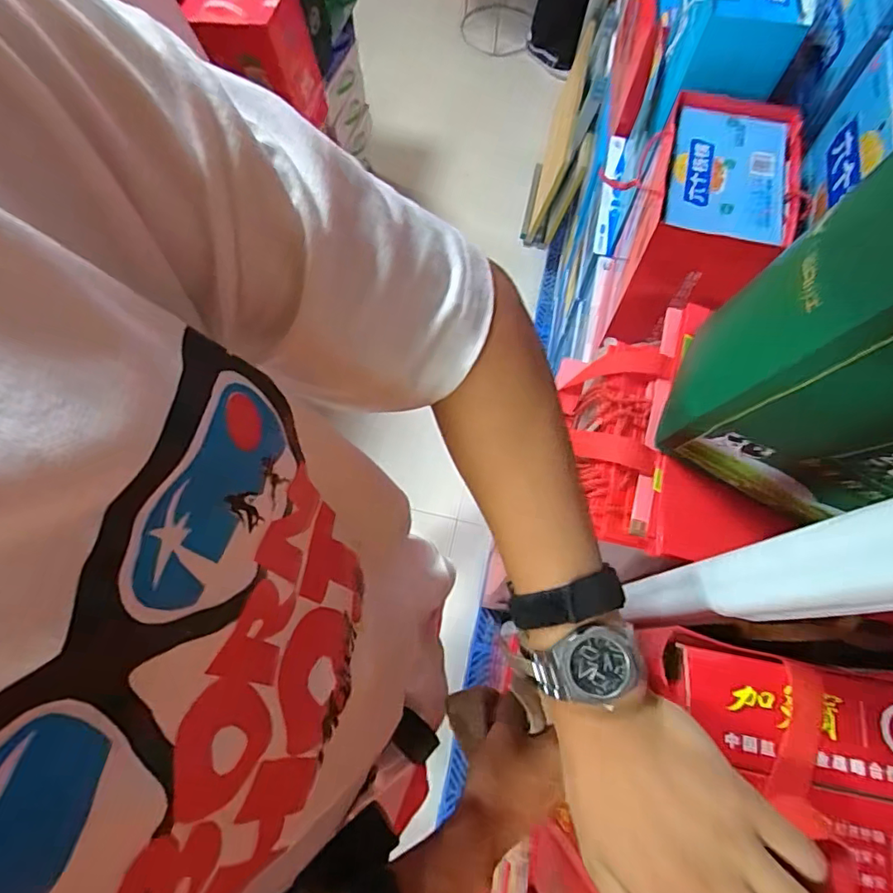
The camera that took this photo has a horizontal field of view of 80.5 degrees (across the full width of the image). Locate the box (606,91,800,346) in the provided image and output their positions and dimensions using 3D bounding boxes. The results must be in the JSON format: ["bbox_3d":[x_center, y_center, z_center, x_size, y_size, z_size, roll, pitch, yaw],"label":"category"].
[{"bbox_3d":[0.341,-0.284,0.716,0.157,0.198,0.256,14,69,5],"label":"box"}]

